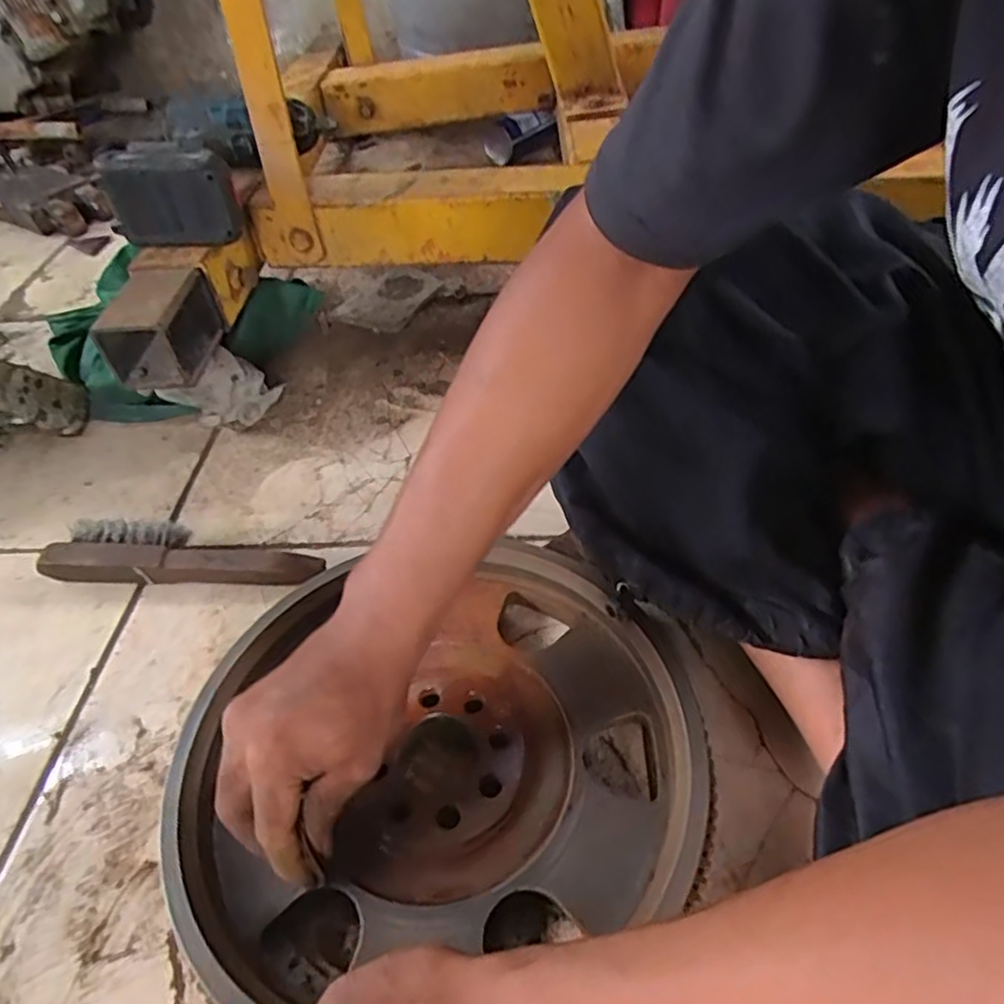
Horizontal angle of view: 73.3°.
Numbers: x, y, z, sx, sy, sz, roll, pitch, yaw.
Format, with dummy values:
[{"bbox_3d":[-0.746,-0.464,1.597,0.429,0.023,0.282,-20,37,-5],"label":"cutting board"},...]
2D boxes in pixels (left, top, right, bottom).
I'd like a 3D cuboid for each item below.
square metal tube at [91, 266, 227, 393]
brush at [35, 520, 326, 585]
[{"bbox_3d":[-0.305,-0.157,0.603,0.067,0.068,0.100,-2,46,5],"label":"square metal tube"},{"bbox_3d":[-0.265,0.045,0.566,0.233,0.038,0.051,2,46,6],"label":"brush"}]

